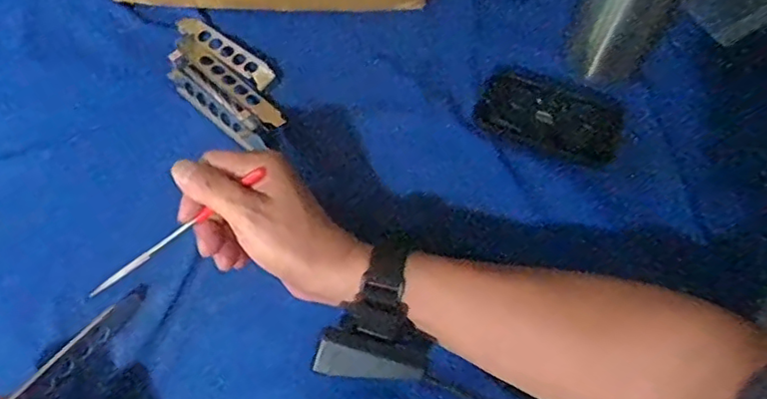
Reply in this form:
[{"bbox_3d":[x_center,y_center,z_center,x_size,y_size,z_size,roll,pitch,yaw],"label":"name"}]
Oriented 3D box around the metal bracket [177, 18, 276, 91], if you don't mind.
[{"bbox_3d":[-0.139,-0.134,0.531,0.112,0.011,0.025,37,70,16],"label":"metal bracket"}]

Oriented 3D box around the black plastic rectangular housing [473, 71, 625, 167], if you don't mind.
[{"bbox_3d":[0.134,-0.068,0.486,0.112,0.025,0.060,19,67,9],"label":"black plastic rectangular housing"}]

